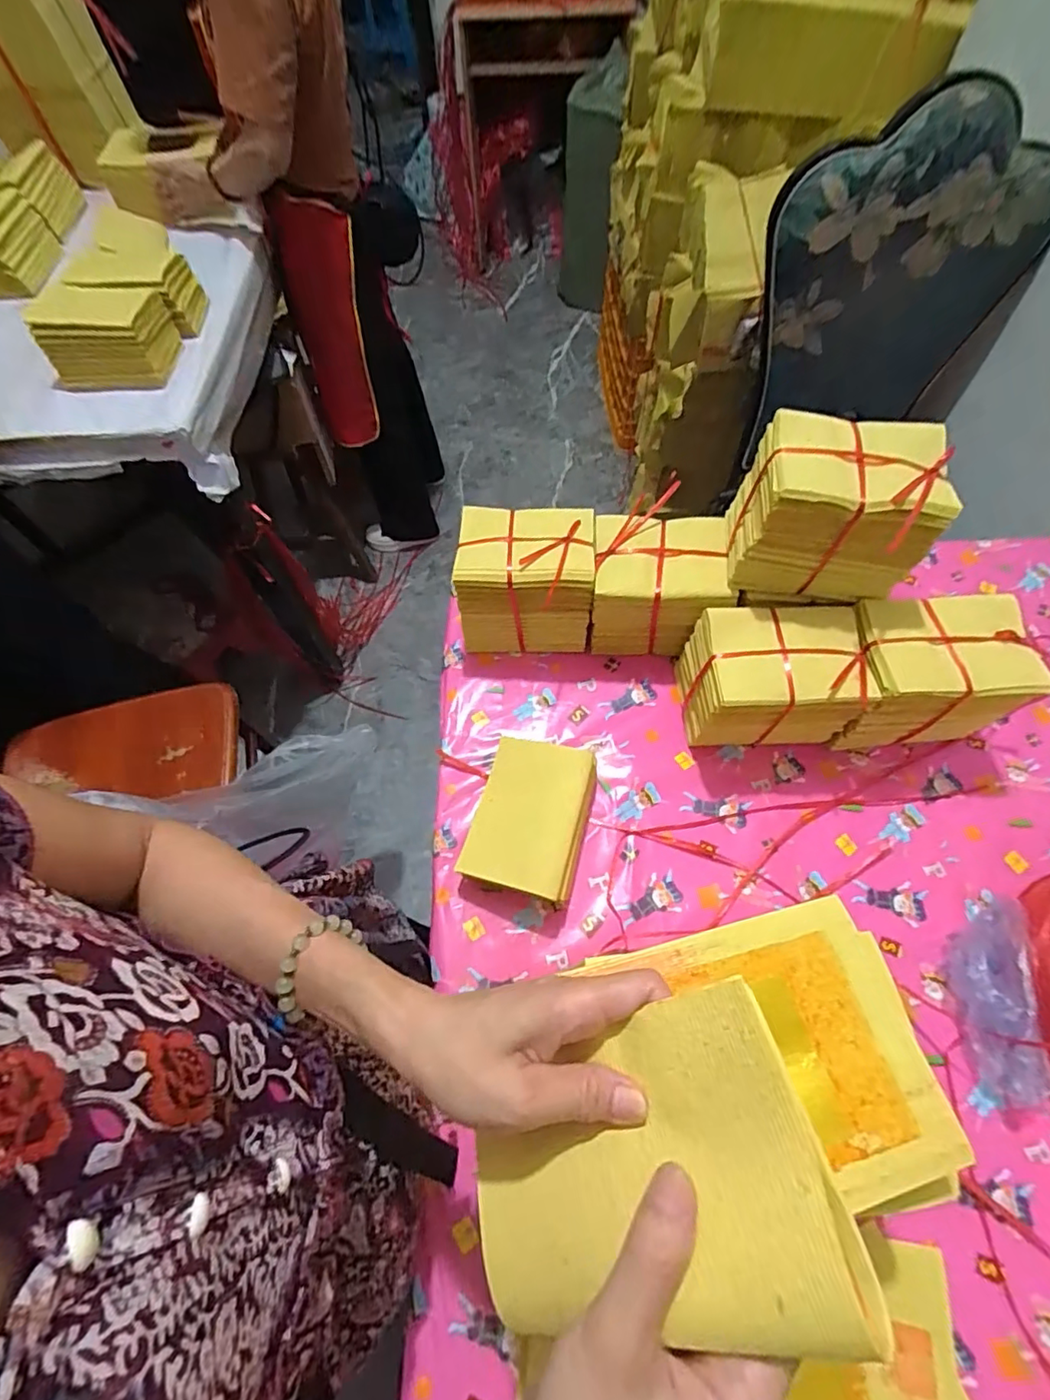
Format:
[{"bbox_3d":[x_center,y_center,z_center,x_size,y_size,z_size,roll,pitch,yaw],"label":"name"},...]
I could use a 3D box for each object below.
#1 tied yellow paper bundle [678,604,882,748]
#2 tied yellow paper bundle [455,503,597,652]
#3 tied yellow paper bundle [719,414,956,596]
[{"bbox_3d":[0.280,-0.021,0.659,0.167,0.149,0.119,1,63,2],"label":"tied yellow paper bundle"},{"bbox_3d":[0.002,-0.150,0.722,0.160,0.146,0.119,2,63,2],"label":"tied yellow paper bundle"},{"bbox_3d":[0.315,-0.193,0.588,0.167,0.132,0.122,6,63,5],"label":"tied yellow paper bundle"}]

